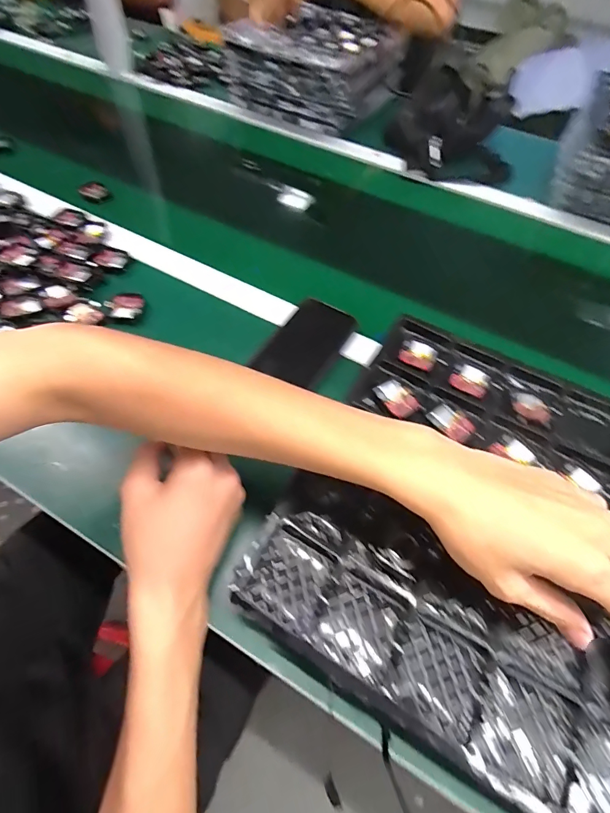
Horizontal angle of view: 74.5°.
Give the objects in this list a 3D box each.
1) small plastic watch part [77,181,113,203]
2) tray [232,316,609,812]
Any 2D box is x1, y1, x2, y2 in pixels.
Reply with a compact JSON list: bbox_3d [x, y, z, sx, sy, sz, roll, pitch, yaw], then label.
[{"bbox_3d":[-0.335,-0.342,0.639,0.043,0.014,0.042,-28,62,-21],"label":"small plastic watch part"},{"bbox_3d":[0.154,0.091,0.334,0.299,0.021,0.332,27,58,14],"label":"tray"}]

